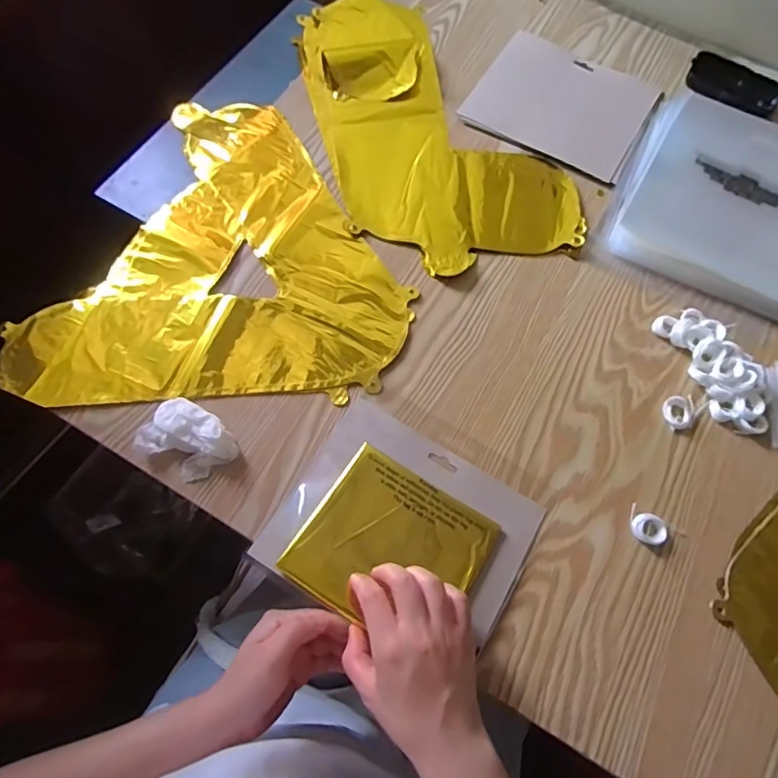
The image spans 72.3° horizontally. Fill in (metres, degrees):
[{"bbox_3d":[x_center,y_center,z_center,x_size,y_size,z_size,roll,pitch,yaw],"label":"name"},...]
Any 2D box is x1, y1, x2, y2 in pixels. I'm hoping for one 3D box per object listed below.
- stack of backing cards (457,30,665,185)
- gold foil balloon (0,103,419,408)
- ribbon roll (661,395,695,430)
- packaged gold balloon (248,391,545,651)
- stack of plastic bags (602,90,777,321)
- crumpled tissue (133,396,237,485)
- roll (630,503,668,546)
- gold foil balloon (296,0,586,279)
[{"bbox_3d":[0.204,-0.334,0.624,0.193,0.009,0.163,30,70,9],"label":"stack of backing cards"},{"bbox_3d":[-0.164,-0.156,0.545,0.360,0.007,0.358,3,68,-1],"label":"gold foil balloon"},{"bbox_3d":[0.268,0.021,0.489,0.034,0.008,0.030,-6,69,-5],"label":"ribbon roll"},{"bbox_3d":[0.012,0.117,0.446,0.194,0.015,0.162,30,70,9],"label":"packaged gold balloon"},{"bbox_3d":[0.370,-0.209,0.569,0.220,0.030,0.245,28,70,8],"label":"stack of plastic bags"},{"bbox_3d":[-0.171,0.044,0.454,0.078,0.026,0.056,31,70,9],"label":"crumpled tissue"},{"bbox_3d":[0.219,0.117,0.452,0.034,0.007,0.026,29,70,9],"label":"roll"},{"bbox_3d":[0.044,-0.308,0.606,0.238,0.014,0.399,-12,69,-7],"label":"gold foil balloon"}]

